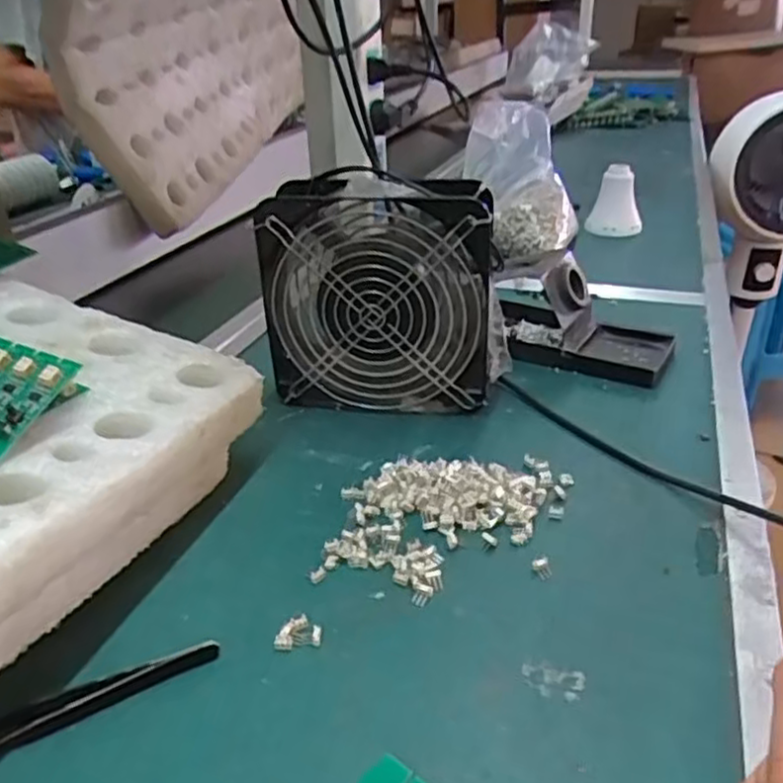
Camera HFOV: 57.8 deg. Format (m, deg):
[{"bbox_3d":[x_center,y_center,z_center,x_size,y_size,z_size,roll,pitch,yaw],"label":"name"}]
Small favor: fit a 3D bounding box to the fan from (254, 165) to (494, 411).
[{"bbox_3d":[-0.005,-0.064,0.482,0.154,0.150,0.053,3,30,9],"label":"fan"}]

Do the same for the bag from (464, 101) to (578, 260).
[{"bbox_3d":[0.141,-0.227,0.763,0.126,0.143,0.106,0,30,4],"label":"bag"}]

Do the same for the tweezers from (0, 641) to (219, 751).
[{"bbox_3d":[-0.127,0.129,0.293,0.110,0.008,0.011,-15,32,-22],"label":"tweezers"}]

